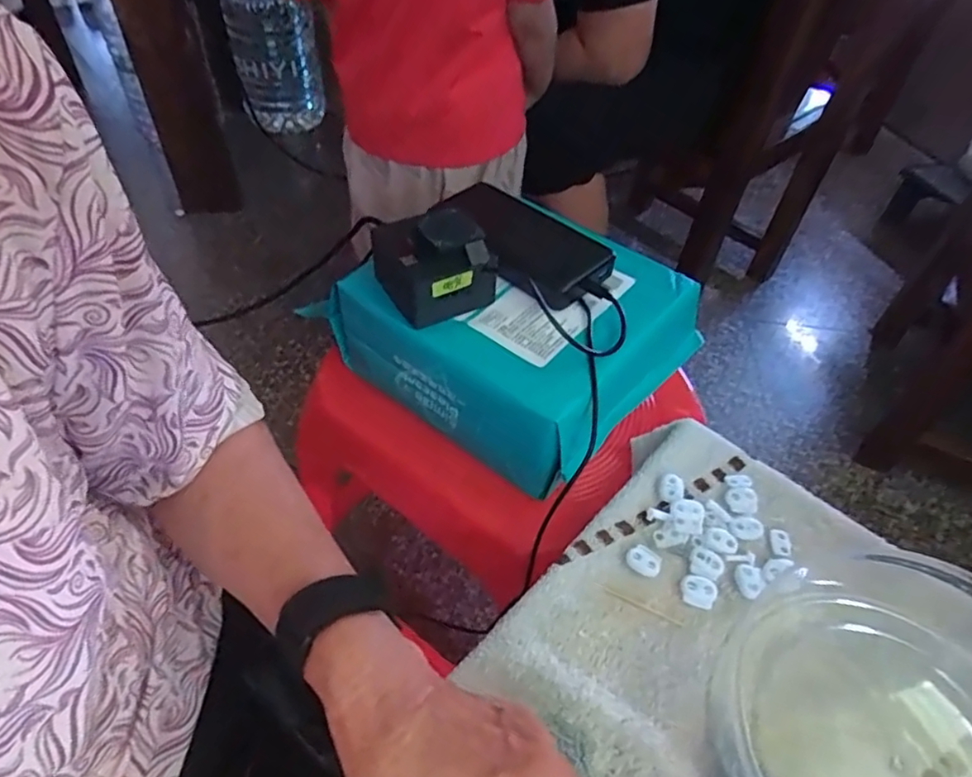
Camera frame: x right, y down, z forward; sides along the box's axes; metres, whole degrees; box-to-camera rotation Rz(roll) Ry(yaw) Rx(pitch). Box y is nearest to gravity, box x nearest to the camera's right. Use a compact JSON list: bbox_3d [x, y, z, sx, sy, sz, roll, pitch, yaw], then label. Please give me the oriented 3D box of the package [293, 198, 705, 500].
[{"bbox_3d":[0.026,-0.058,0.530,0.250,0.100,0.211,35,55,25],"label":"package"}]

